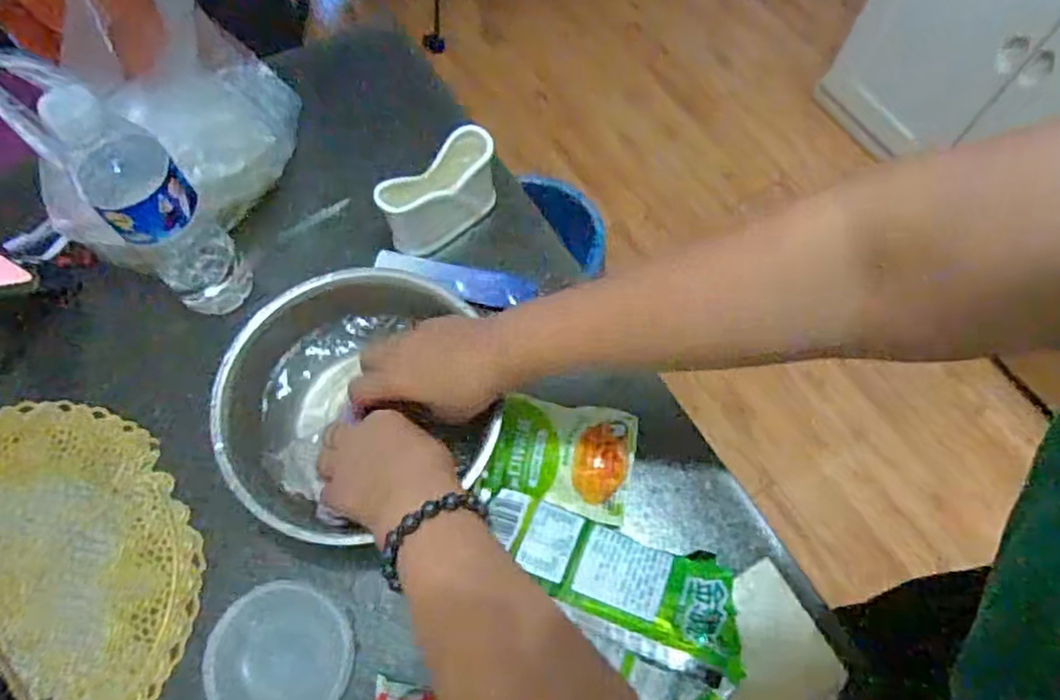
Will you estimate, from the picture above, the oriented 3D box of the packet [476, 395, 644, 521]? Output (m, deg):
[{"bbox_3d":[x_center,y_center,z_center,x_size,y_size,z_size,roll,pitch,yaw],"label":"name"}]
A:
[{"bbox_3d":[0.026,0.084,0.551,0.112,0.025,0.087,14,67,6],"label":"packet"}]

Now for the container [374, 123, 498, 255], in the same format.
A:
[{"bbox_3d":[-0.079,-0.138,0.618,0.116,0.080,0.056,-31,70,-13],"label":"container"}]

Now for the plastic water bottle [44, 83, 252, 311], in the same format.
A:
[{"bbox_3d":[-0.282,-0.100,0.522,0.062,0.216,0.062,0,66,0],"label":"plastic water bottle"}]

